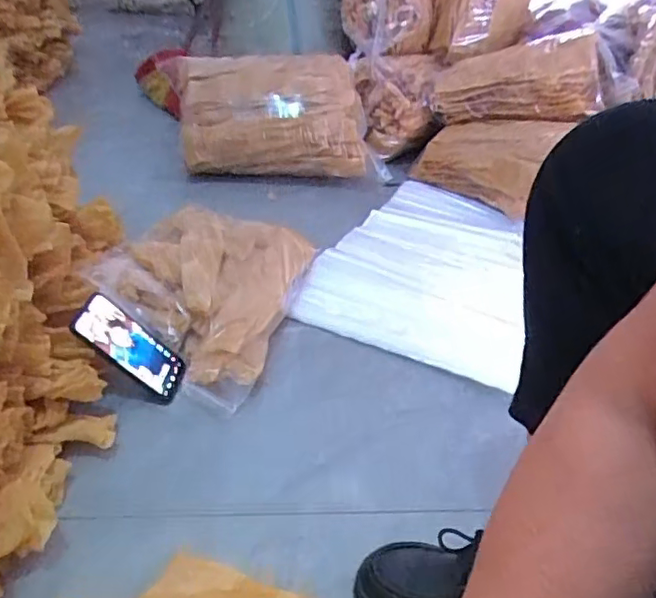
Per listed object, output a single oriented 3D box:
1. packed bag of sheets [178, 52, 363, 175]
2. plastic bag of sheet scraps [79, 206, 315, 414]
[{"bbox_3d":[-0.128,-0.417,1.367,0.424,0.242,0.251,-2,35,-12],"label":"packed bag of sheets"},{"bbox_3d":[-0.197,-0.017,0.922,0.283,0.102,0.395,12,35,9],"label":"plastic bag of sheet scraps"}]

